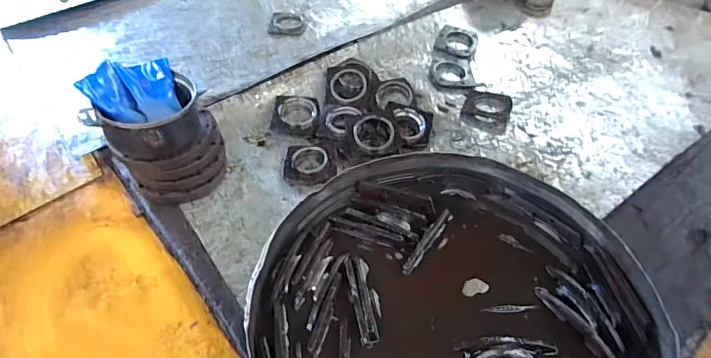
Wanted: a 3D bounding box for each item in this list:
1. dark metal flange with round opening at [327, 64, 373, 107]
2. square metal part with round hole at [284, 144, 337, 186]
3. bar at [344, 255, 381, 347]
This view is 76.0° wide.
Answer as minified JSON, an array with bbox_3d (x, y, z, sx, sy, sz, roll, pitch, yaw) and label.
[{"bbox_3d":[-0.022,-0.316,1.526,0.152,0.020,0.168,2,69,3],"label":"dark metal flange with round opening"},{"bbox_3d":[-0.132,-0.052,1.326,0.146,0.035,0.164,-2,50,-2],"label":"square metal part with round hole"},{"bbox_3d":[0.009,0.179,0.700,0.030,0.011,0.146,-10,51,-8],"label":"bar"}]

